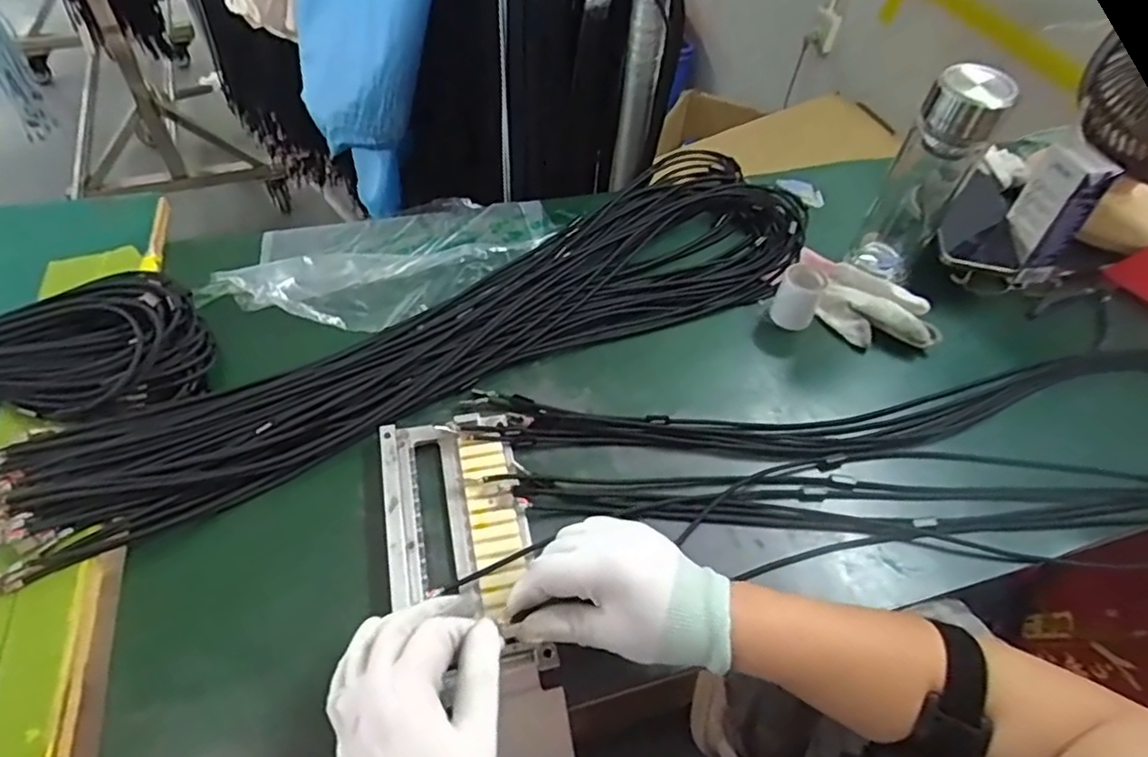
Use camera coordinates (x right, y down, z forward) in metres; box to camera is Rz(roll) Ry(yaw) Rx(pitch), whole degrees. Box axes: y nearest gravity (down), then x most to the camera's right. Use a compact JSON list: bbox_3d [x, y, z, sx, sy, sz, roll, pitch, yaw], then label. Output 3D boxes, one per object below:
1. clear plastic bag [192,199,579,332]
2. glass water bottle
[{"bbox_3d":[-0.168,-0.127,0.625,0.343,0.044,0.154,-16,55,-17],"label":"clear plastic bag"},{"bbox_3d":[0.331,-0.190,0.610,0.065,0.204,0.077,30,55,17],"label":"glass water bottle"}]

